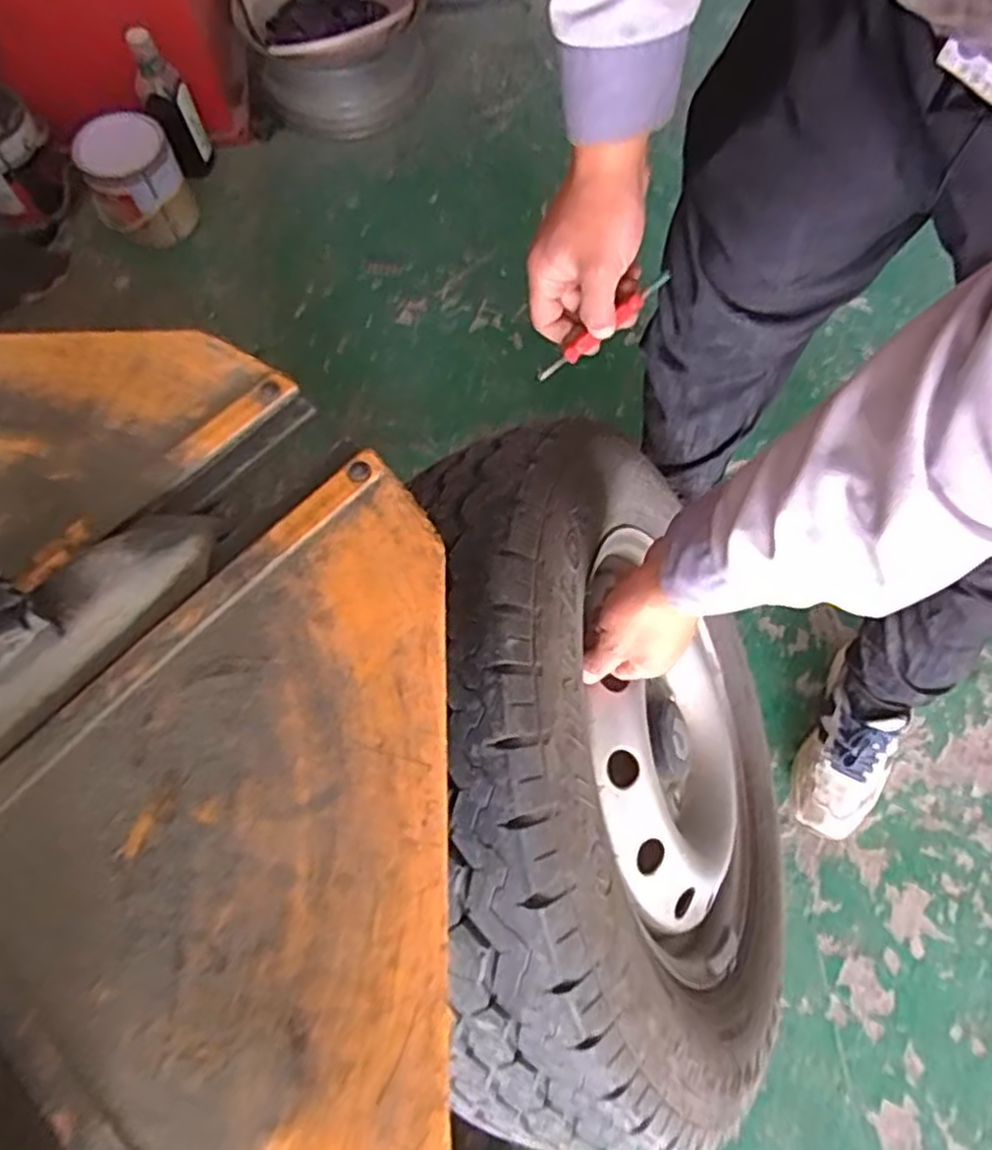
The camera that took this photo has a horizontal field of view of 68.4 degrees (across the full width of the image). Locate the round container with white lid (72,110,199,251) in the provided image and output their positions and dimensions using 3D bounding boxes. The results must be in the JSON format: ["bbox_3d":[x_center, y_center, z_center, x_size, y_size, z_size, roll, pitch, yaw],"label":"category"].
[{"bbox_3d":[-0.620,-0.683,1.267,0.148,0.162,0.137,0,70,0],"label":"round container with white lid"}]

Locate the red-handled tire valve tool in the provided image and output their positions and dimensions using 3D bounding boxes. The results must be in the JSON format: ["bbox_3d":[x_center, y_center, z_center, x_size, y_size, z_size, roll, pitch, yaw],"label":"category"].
[{"bbox_3d":[0.081,-0.185,0.546,0.118,0.010,0.012,-37,73,7],"label":"red-handled tire valve tool"}]

